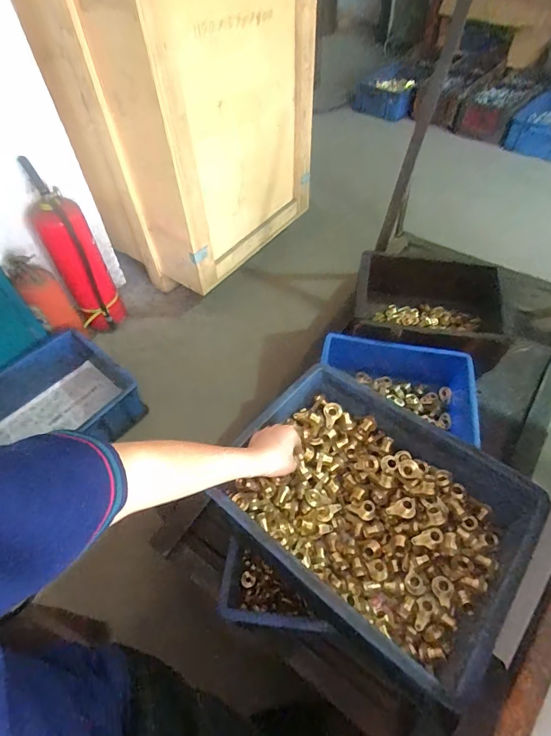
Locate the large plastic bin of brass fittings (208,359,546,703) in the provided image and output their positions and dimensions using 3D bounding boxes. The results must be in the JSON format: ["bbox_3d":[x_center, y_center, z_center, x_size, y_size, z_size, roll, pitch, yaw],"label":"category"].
[{"bbox_3d":[0.135,0.213,0.618,0.388,0.152,0.297,33,61,24],"label":"large plastic bin of brass fittings"}]

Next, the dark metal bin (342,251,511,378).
[{"bbox_3d":[0.391,-0.146,1.027,0.368,0.145,0.284,10,54,9],"label":"dark metal bin"}]

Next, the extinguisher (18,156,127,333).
[{"bbox_3d":[-0.575,-0.308,1.175,0.129,0.454,0.160,-26,56,-17],"label":"extinguisher"}]

